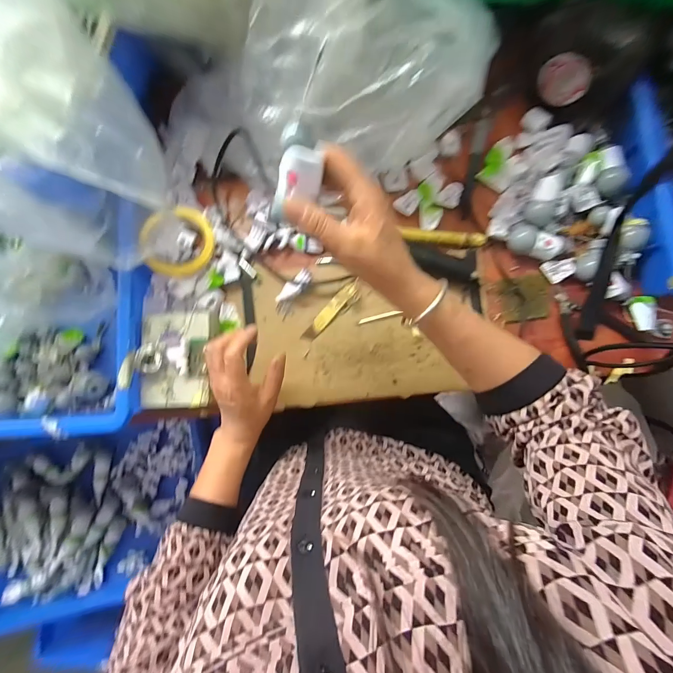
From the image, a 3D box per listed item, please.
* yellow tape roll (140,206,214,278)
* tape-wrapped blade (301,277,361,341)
[{"bbox_3d":[-0.224,-0.136,0.461,0.094,0.015,0.098,2,85,-18],"label":"yellow tape roll"},{"bbox_3d":[-0.007,-0.036,0.459,0.108,0.013,0.024,-41,81,-2],"label":"tape-wrapped blade"}]

